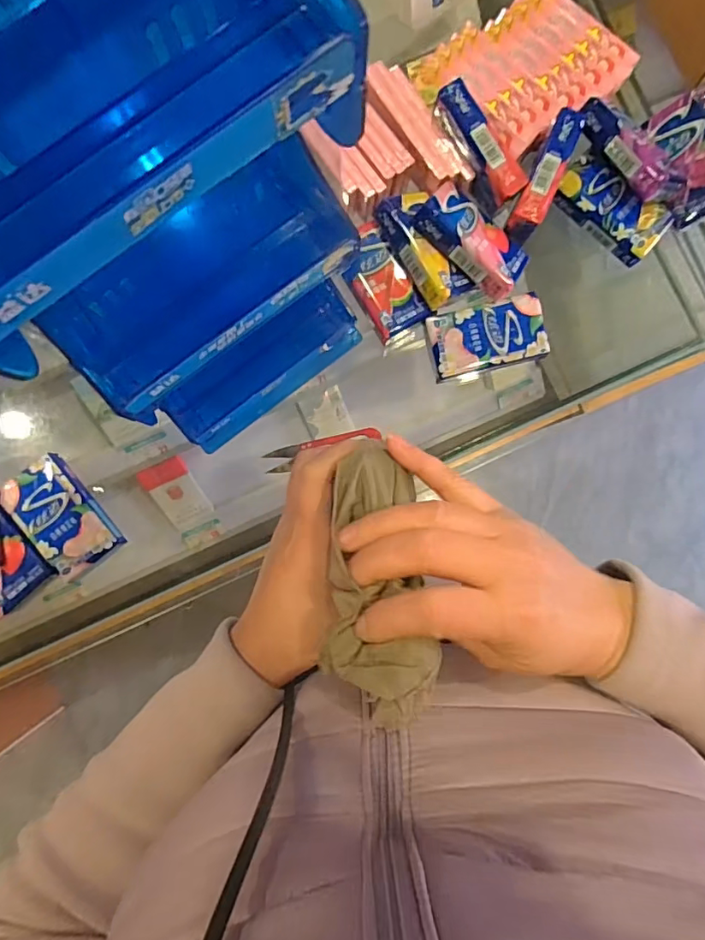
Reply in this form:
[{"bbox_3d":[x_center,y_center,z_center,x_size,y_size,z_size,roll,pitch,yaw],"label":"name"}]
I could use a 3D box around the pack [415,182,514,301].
[{"bbox_3d":[0.096,-0.180,0.409,0.092,0.021,0.047,43,55,-6],"label":"pack"}]

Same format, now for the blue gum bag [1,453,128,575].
[{"bbox_3d":[-0.232,0.036,0.414,0.052,0.021,0.090,-37,88,-3],"label":"blue gum bag"}]

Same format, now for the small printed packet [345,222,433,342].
[{"bbox_3d":[0.021,-0.152,0.420,0.044,0.010,0.089,-32,88,-2],"label":"small printed packet"}]

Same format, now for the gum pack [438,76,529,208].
[{"bbox_3d":[0.098,-0.250,0.401,0.021,0.034,0.093,-33,88,-2],"label":"gum pack"}]

